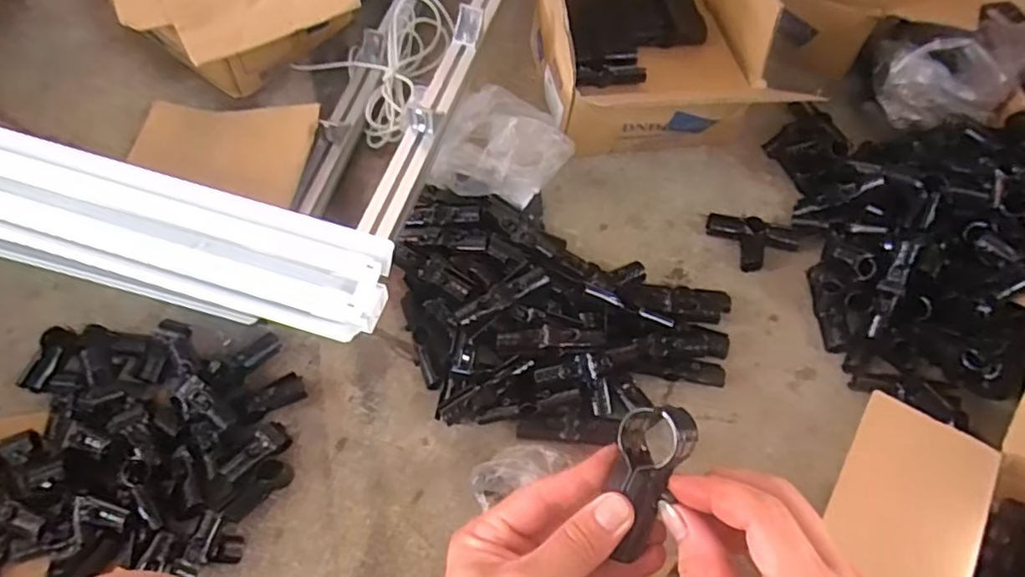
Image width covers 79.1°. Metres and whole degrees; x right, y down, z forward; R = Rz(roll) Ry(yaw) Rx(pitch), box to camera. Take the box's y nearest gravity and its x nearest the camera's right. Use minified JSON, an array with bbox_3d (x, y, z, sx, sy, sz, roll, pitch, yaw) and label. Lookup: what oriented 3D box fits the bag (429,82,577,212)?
[{"bbox_3d":[0.001,-0.202,0.910,0.167,0.104,0.197,21,59,9],"label":"bag"}]

